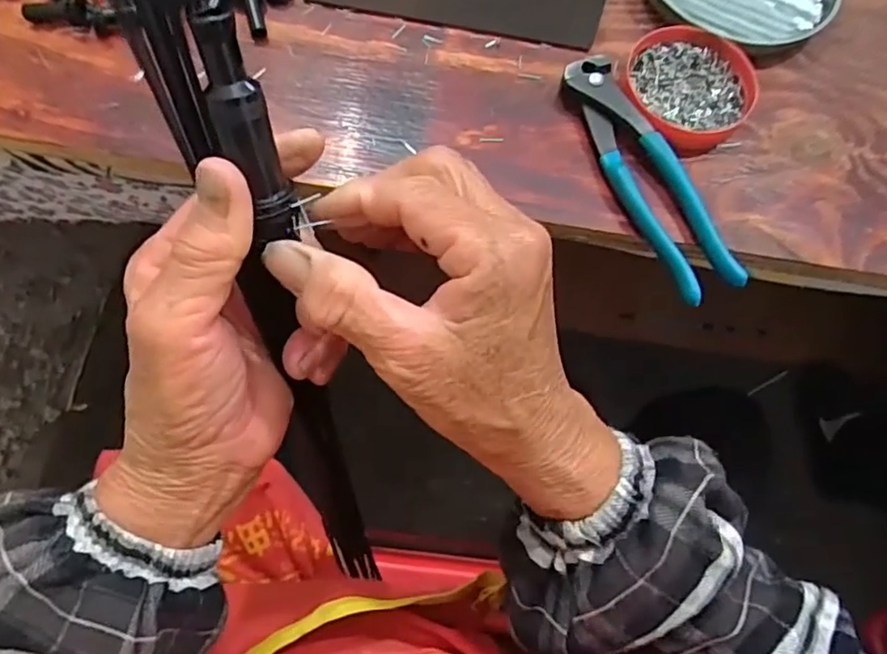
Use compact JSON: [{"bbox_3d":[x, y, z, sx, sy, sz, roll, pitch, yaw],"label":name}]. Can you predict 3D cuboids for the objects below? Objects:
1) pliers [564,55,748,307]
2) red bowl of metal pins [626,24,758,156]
[{"bbox_3d":[0.118,-0.091,0.363,0.038,0.017,0.163,-20,70,-10],"label":"pliers"},{"bbox_3d":[0.153,-0.152,0.391,0.083,0.018,0.081,1,68,-2],"label":"red bowl of metal pins"}]

